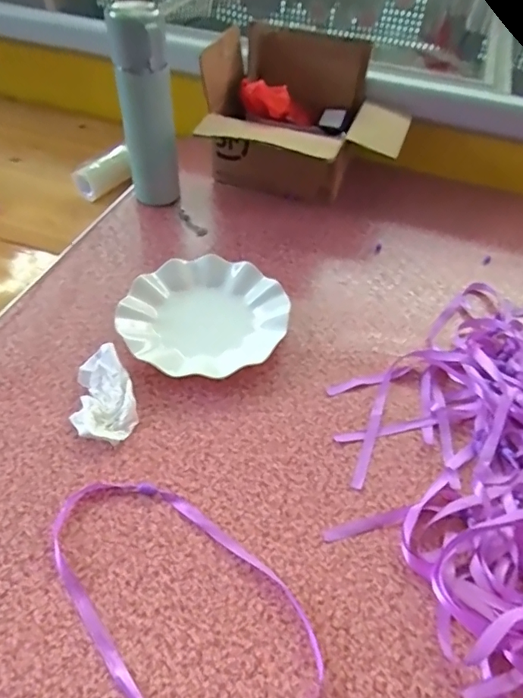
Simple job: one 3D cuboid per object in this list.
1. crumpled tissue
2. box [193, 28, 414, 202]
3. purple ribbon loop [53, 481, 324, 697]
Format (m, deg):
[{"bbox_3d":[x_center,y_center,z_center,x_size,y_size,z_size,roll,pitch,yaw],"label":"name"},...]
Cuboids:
[{"bbox_3d":[-0.157,0.044,0.484,0.057,0.027,0.098,-12,52,-13],"label":"crumpled tissue"},{"bbox_3d":[0.058,-0.311,0.708,0.271,0.177,0.226,17,51,11],"label":"box"},{"bbox_3d":[-0.068,0.191,0.378,0.248,0.004,0.129,35,57,24],"label":"purple ribbon loop"}]

